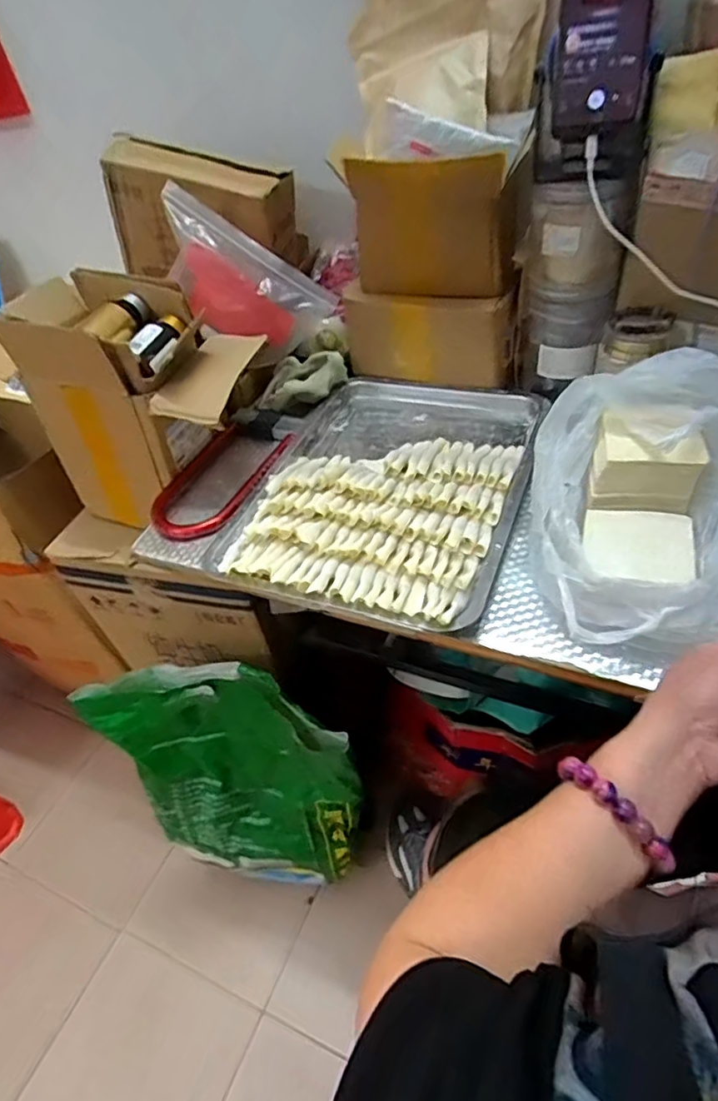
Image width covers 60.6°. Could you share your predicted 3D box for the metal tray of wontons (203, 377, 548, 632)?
[{"bbox_3d":[0.032,-0.084,0.702,0.301,0.048,0.405,9,48,20],"label":"metal tray of wontons"}]

